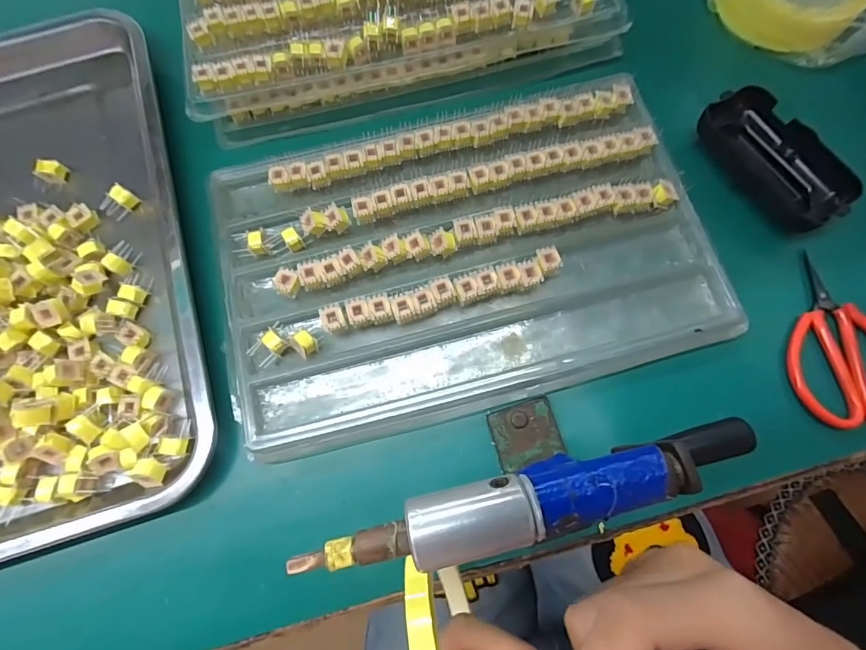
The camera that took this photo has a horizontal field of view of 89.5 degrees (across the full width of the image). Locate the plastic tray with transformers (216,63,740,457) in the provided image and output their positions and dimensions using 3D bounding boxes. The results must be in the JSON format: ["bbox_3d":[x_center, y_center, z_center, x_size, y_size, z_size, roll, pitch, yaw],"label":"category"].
[{"bbox_3d":[0.019,-0.048,0.295,0.315,0.024,0.200,-14,75,-2],"label":"plastic tray with transformers"}]

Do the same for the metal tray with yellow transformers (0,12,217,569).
[{"bbox_3d":[-0.326,-0.044,0.317,0.294,0.047,0.413,-17,75,-3],"label":"metal tray with yellow transformers"}]

